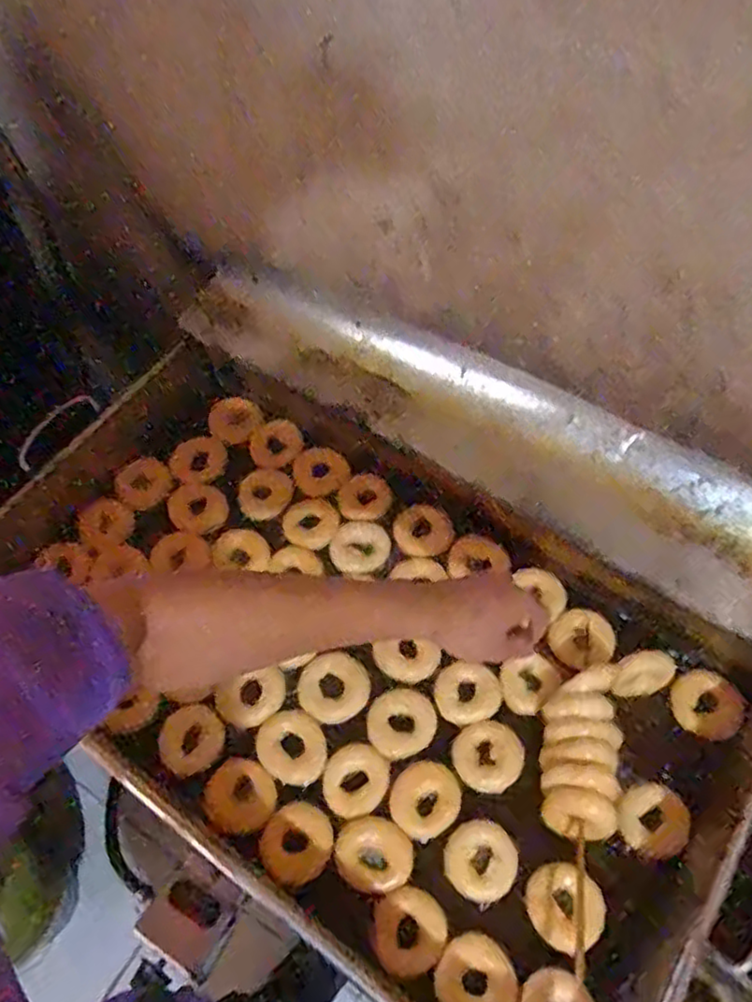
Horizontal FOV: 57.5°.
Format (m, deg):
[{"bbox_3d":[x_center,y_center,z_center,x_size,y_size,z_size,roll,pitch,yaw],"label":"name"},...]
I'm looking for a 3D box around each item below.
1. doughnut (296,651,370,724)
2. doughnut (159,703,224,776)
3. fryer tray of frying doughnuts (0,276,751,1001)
[{"bbox_3d":[-0.049,0.218,0.795,0.081,0.017,0.070,-13,64,-8],"label":"doughnut"},{"bbox_3d":[-0.206,0.269,0.767,0.065,0.024,0.071,31,66,14],"label":"doughnut"},{"bbox_3d":[-0.015,0.107,0.776,0.850,0.194,0.575,30,66,13],"label":"fryer tray of frying doughnuts"}]

